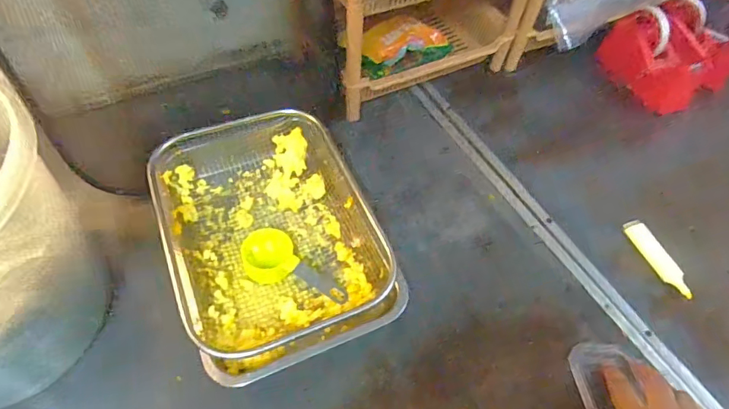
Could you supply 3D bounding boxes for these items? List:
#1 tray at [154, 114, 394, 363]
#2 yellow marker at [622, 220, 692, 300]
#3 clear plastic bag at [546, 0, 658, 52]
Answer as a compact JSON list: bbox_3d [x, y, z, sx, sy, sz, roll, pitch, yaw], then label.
[{"bbox_3d":[-0.112,0.020,0.543,0.214,0.066,0.302,-20,56,-16],"label":"tray"},{"bbox_3d":[0.348,0.063,0.560,0.022,0.022,0.105,-15,54,-12],"label":"yellow marker"},{"bbox_3d":[0.378,-0.326,0.749,0.217,0.079,0.081,-19,56,-16],"label":"clear plastic bag"}]

